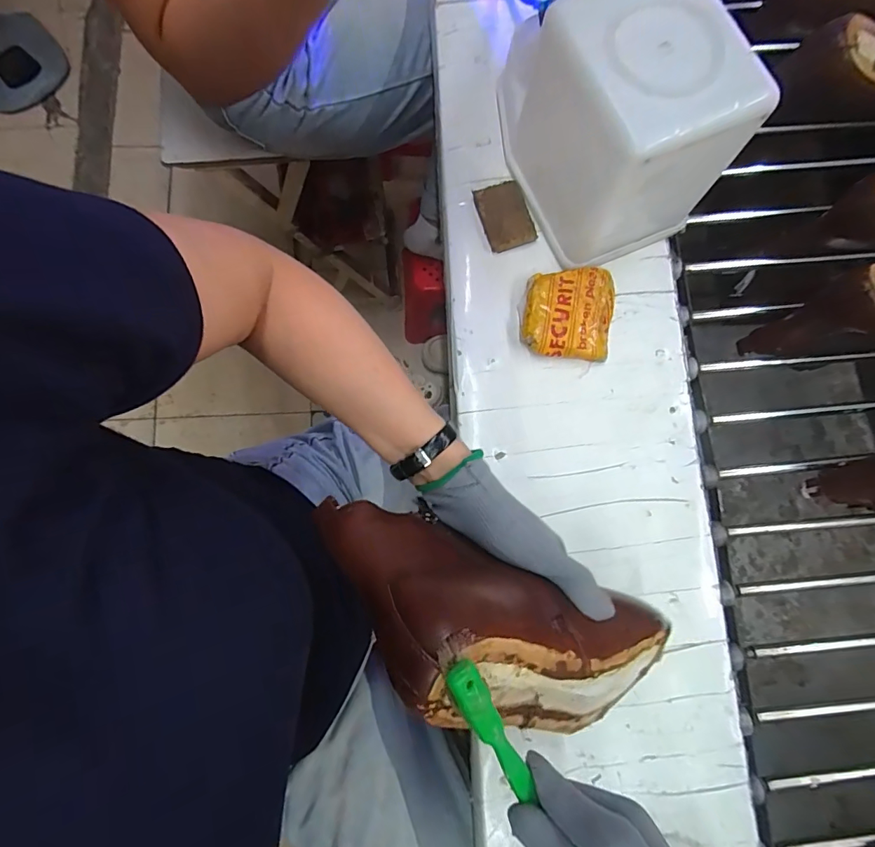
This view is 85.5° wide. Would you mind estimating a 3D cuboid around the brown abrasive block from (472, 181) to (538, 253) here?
[{"bbox_3d":[0.068,-0.216,0.488,0.047,0.017,0.070,-21,80,10],"label":"brown abrasive block"}]

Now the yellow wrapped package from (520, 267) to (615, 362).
[{"bbox_3d":[0.130,-0.110,0.470,0.087,0.023,0.089,9,80,1],"label":"yellow wrapped package"}]

